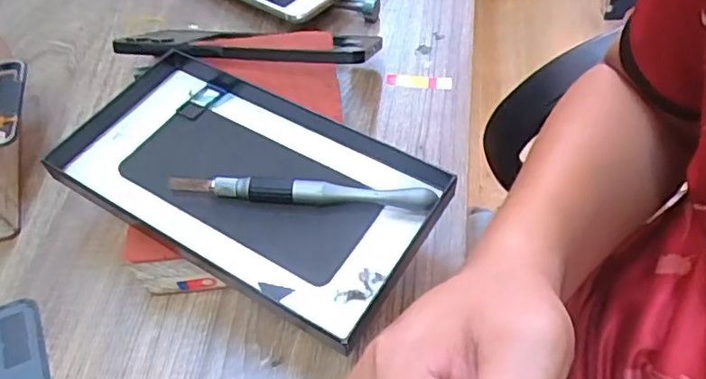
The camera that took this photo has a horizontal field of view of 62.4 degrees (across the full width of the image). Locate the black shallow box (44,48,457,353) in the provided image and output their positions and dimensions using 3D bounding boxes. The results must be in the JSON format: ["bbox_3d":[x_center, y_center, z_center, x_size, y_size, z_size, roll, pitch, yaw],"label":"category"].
[{"bbox_3d":[-0.058,-0.008,0.303,0.198,0.017,0.104,24,57,19],"label":"black shallow box"}]

